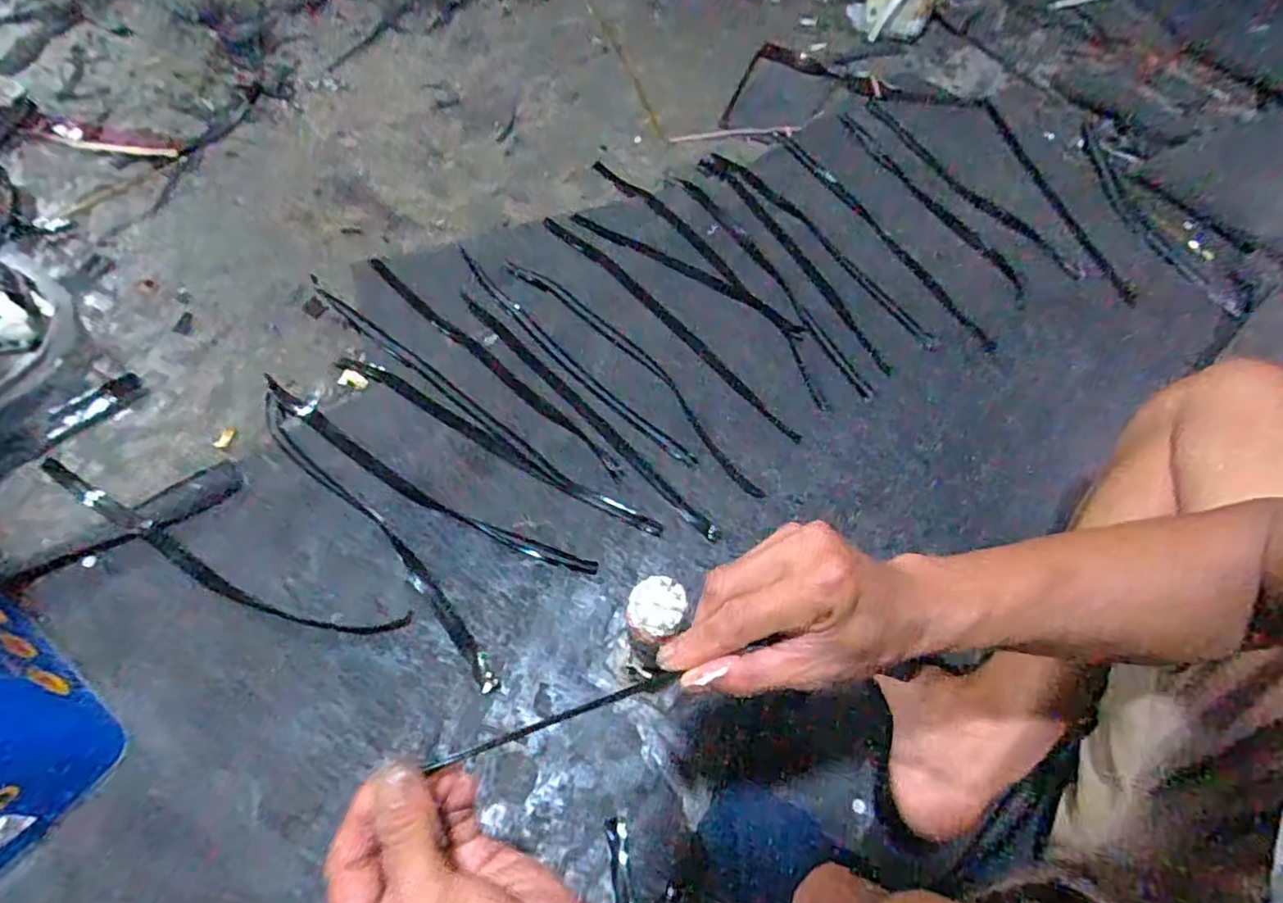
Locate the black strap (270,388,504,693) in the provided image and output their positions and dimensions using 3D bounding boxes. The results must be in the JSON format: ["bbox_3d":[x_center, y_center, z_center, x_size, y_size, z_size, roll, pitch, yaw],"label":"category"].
[{"bbox_3d":[-0.295,0.068,0.648,0.462,0.018,0.037,41,64,19],"label":"black strap"}]

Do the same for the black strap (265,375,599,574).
[{"bbox_3d":[-0.259,0.024,0.677,0.463,0.017,0.044,27,60,12],"label":"black strap"}]

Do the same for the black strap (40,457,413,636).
[{"bbox_3d":[-0.444,0.100,0.613,0.445,0.024,0.053,20,59,7],"label":"black strap"}]

